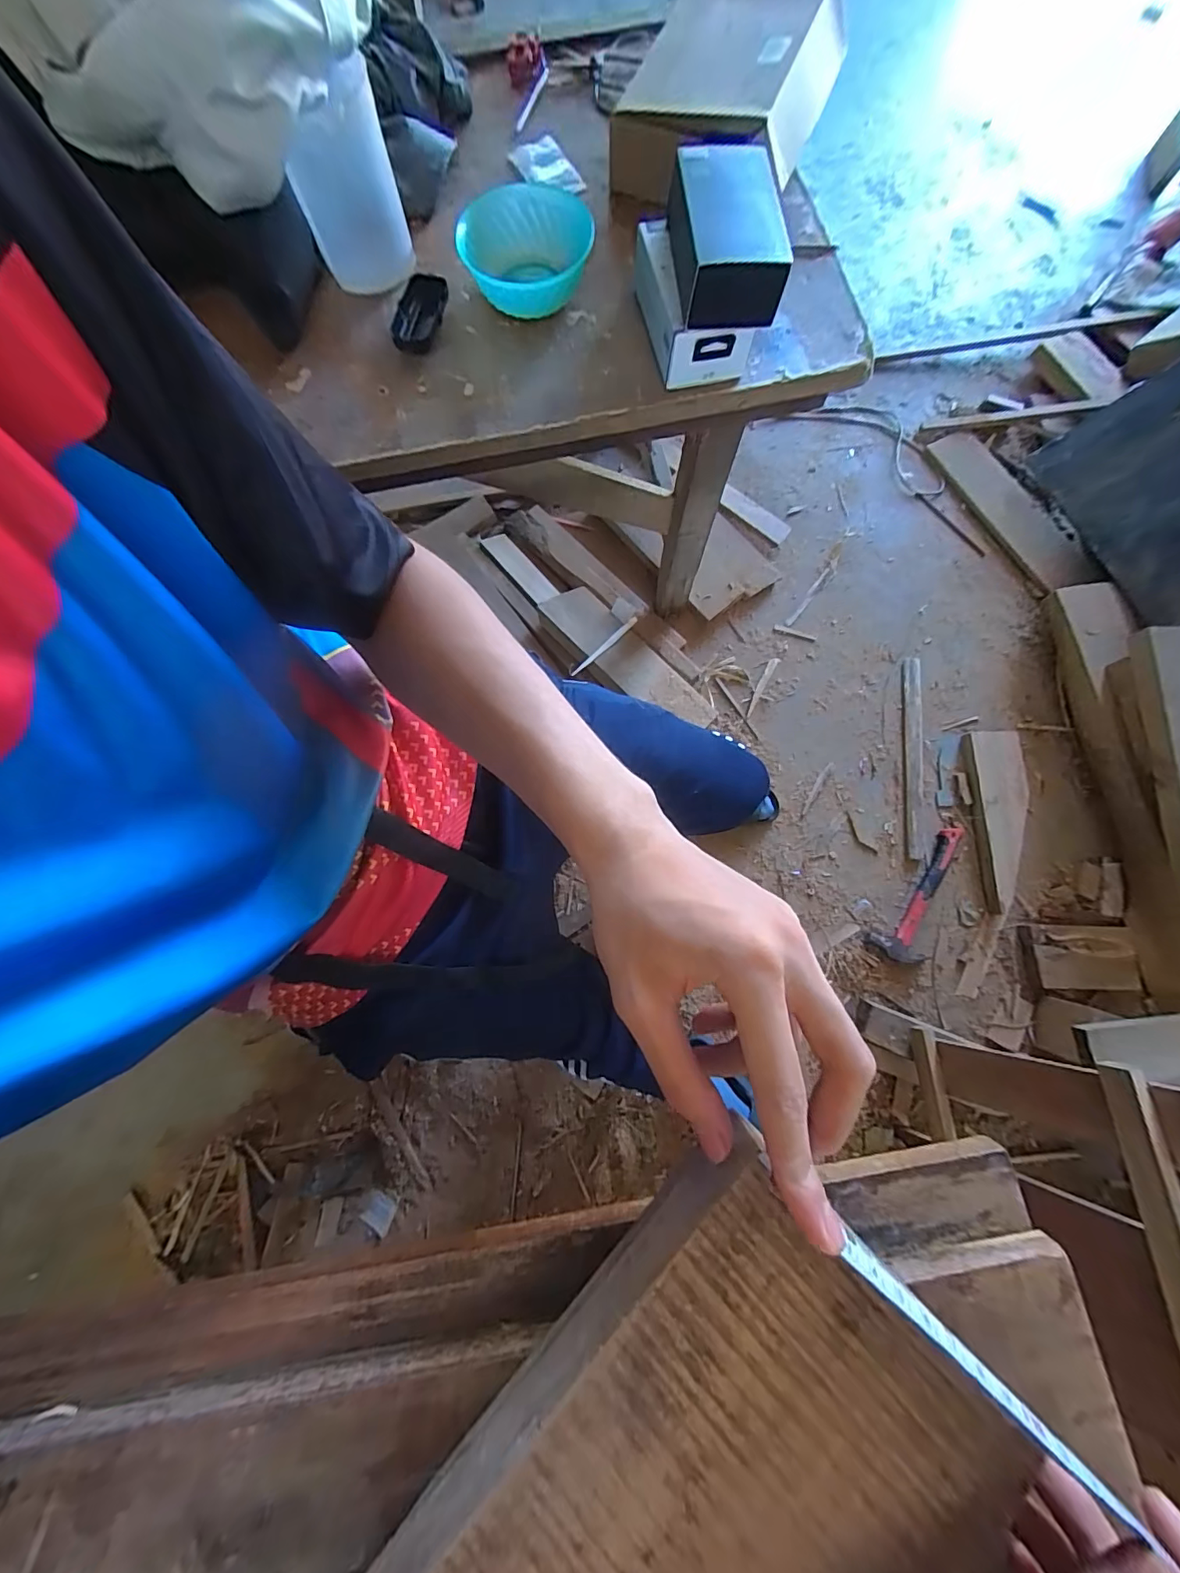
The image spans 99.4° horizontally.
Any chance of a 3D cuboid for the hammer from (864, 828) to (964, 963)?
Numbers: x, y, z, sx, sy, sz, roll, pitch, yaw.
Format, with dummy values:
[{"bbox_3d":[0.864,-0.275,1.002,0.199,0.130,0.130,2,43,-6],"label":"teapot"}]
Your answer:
[{"bbox_3d":[0.743,0.231,1.101,0.106,0.029,0.337,37,79,7],"label":"hammer"}]

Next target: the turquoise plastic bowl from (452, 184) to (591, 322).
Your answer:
[{"bbox_3d":[-0.081,-0.683,0.646,0.164,0.068,0.173,-3,78,0],"label":"turquoise plastic bowl"}]

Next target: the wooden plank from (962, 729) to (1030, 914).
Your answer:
[{"bbox_3d":[0.954,0.071,1.147,0.148,0.019,0.416,3,77,0],"label":"wooden plank"}]

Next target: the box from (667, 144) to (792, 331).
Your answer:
[{"bbox_3d":[0.147,-0.614,0.552,0.107,0.061,0.199,-6,78,0],"label":"box"}]

